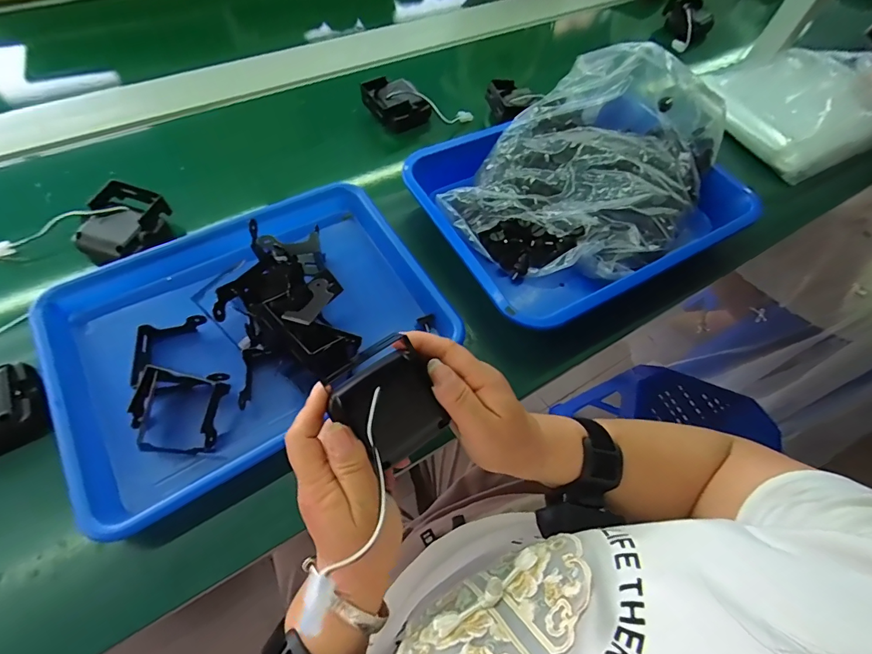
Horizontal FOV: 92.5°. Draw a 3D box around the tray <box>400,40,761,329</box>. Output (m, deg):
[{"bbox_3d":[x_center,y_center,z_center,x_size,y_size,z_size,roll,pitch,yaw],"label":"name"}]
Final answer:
[{"bbox_3d":[0.172,-0.180,0.478,0.383,0.118,0.289,-26,65,-18],"label":"tray"}]

